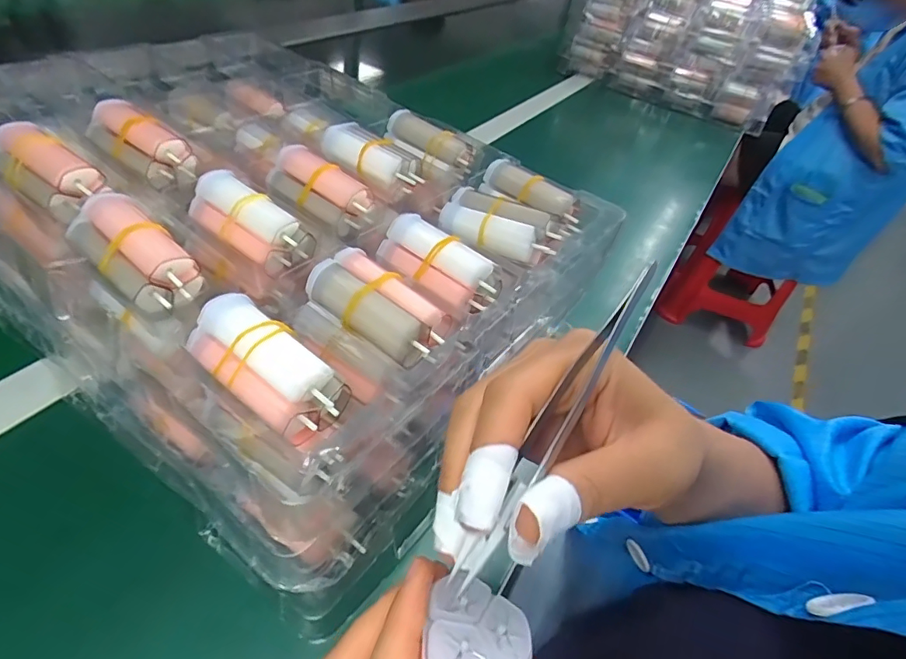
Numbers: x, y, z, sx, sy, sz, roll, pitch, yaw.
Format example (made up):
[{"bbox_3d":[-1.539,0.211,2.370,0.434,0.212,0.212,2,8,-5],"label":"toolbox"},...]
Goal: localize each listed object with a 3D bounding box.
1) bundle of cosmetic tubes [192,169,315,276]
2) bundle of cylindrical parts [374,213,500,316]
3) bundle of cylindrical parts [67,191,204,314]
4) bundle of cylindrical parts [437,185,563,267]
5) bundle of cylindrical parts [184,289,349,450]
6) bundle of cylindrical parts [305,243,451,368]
[{"bbox_3d":[-0.111,-0.059,0.266,0.070,0.026,0.029,35,47,6],"label":"bundle of cosmetic tubes"},{"bbox_3d":[-0.007,-0.036,0.263,0.067,0.027,0.024,25,45,21],"label":"bundle of cylindrical parts"},{"bbox_3d":[-0.150,-0.037,0.232,0.068,0.023,0.032,40,50,10],"label":"bundle of cylindrical parts"},{"bbox_3d":[0.026,-0.061,0.288,0.067,0.022,0.025,33,48,18],"label":"bundle of cylindrical parts"},{"bbox_3d":[-0.076,0.015,0.199,0.070,0.020,0.029,36,48,12],"label":"bundle of cylindrical parts"},{"bbox_3d":[-0.036,-0.011,0.233,0.068,0.017,0.032,35,48,12],"label":"bundle of cylindrical parts"}]

